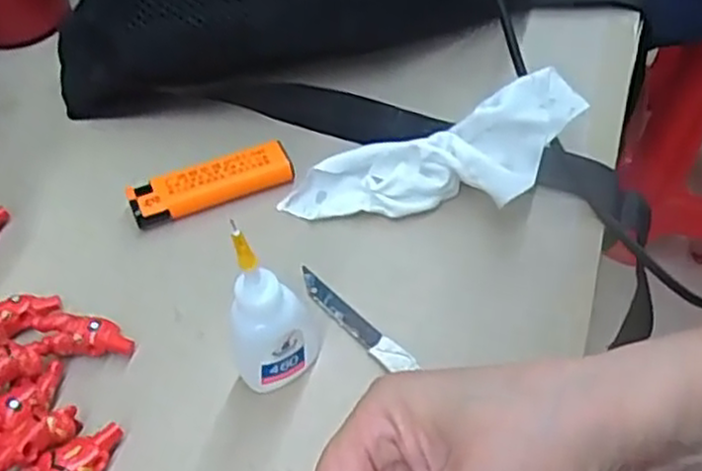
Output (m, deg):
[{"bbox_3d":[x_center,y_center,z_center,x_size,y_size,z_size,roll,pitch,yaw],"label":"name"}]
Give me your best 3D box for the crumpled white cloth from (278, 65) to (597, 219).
[{"bbox_3d":[0.040,-0.032,0.355,0.143,0.027,0.048,-19,51,6],"label":"crumpled white cloth"}]

